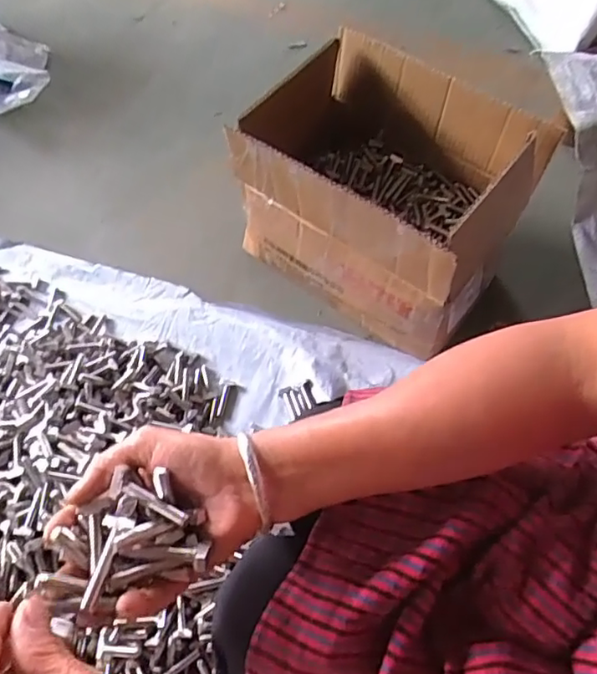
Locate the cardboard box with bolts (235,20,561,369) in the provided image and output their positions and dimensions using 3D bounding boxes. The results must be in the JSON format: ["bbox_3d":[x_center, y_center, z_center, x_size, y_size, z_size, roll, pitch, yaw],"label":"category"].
[{"bbox_3d":[0.117,-0.190,0.782,0.326,0.241,0.233,34,68,19],"label":"cardboard box with bolts"}]

